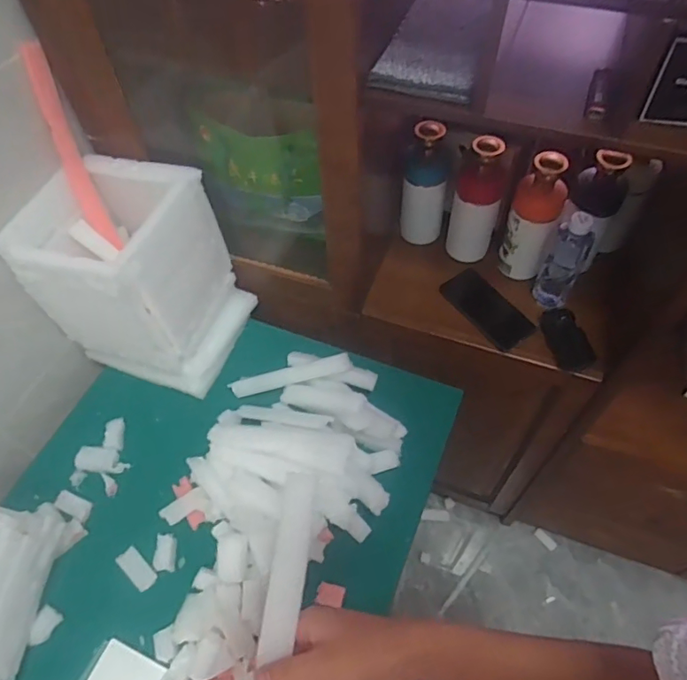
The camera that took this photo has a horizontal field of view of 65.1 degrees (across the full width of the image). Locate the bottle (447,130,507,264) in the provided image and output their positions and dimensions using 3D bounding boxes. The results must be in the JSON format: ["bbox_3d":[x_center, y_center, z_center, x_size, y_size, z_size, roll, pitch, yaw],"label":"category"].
[{"bbox_3d":[0.218,-0.228,0.883,0.070,0.212,0.061,16,58,13],"label":"bottle"}]

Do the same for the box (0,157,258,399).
[{"bbox_3d":[-0.317,-0.100,0.854,0.239,0.287,0.217,17,59,14],"label":"box"}]

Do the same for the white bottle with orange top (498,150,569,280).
[{"bbox_3d":[0.304,-0.191,0.866,0.076,0.205,0.070,17,59,14],"label":"white bottle with orange top"}]

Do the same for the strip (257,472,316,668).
[{"bbox_3d":[-0.046,0.188,0.450,0.029,0.006,0.149,8,82,8],"label":"strip"}]

